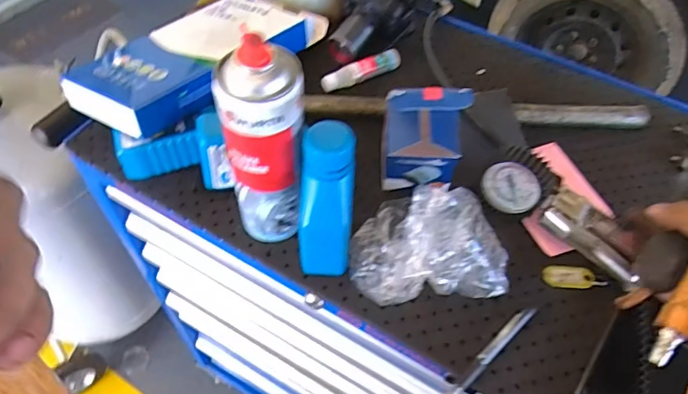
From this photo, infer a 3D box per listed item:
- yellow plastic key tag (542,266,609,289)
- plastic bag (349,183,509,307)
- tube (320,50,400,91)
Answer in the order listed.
[{"bbox_3d":[0.228,0.079,0.501,0.056,0.012,0.021,5,54,0],"label":"yellow plastic key tag"},{"bbox_3d":[0.083,0.045,0.464,0.148,0.091,0.101,20,56,11],"label":"plastic bag"},{"bbox_3d":[0.023,-0.162,0.646,0.111,0.022,0.018,-22,58,-17],"label":"tube"}]

